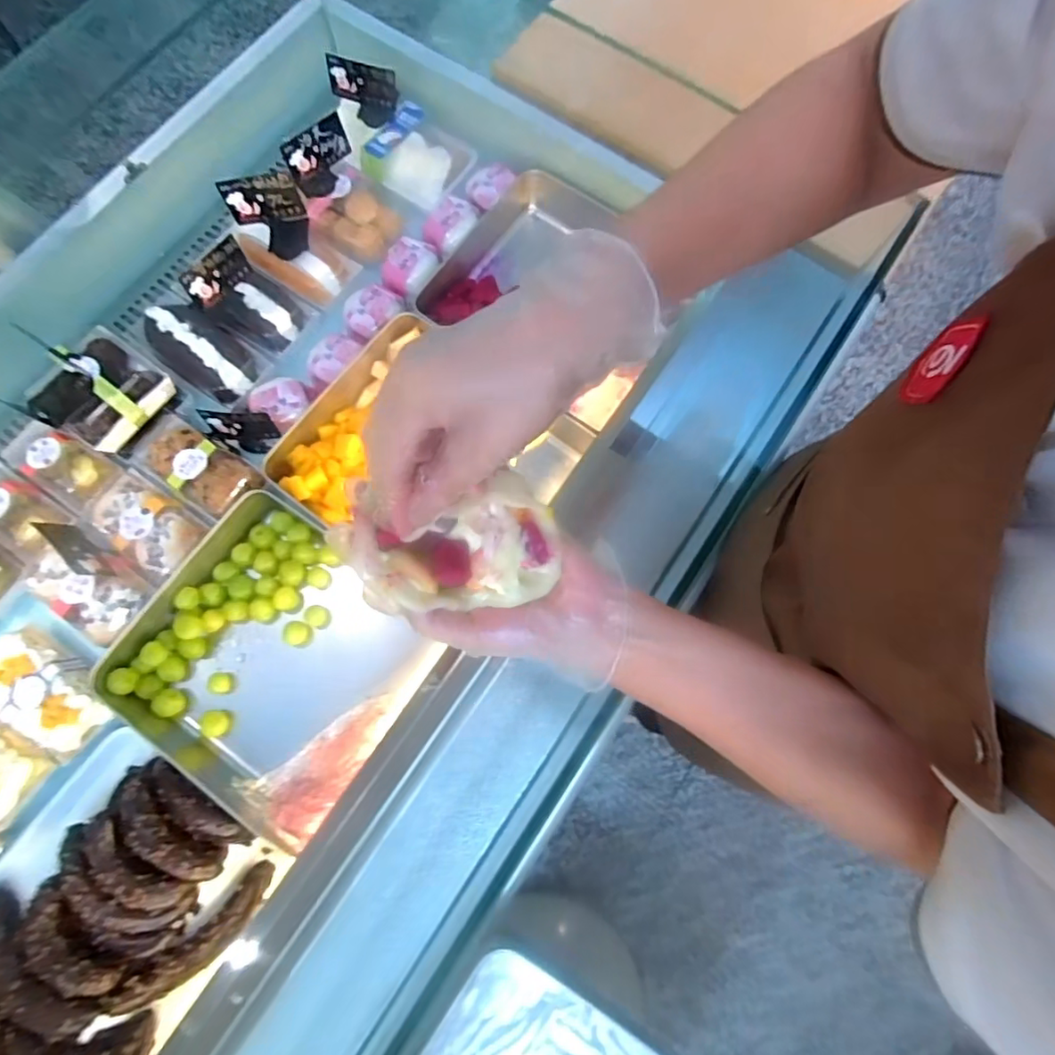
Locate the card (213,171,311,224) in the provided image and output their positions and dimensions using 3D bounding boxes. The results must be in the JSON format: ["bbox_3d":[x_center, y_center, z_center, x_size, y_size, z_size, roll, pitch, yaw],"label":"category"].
[{"bbox_3d":[-0.325,-0.403,0.704,0.092,0.058,0.009,-7,64,5],"label":"card"}]

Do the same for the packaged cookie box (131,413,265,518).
[{"bbox_3d":[-0.426,-0.081,0.729,0.169,0.039,0.081,31,78,6],"label":"packaged cookie box"}]

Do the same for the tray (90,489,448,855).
[{"bbox_3d":[-0.294,0.162,0.697,0.328,0.071,0.298,34,78,6],"label":"tray"}]

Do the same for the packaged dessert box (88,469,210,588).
[{"bbox_3d":[-0.475,-0.001,0.711,0.147,0.034,0.096,34,78,6],"label":"packaged dessert box"}]

